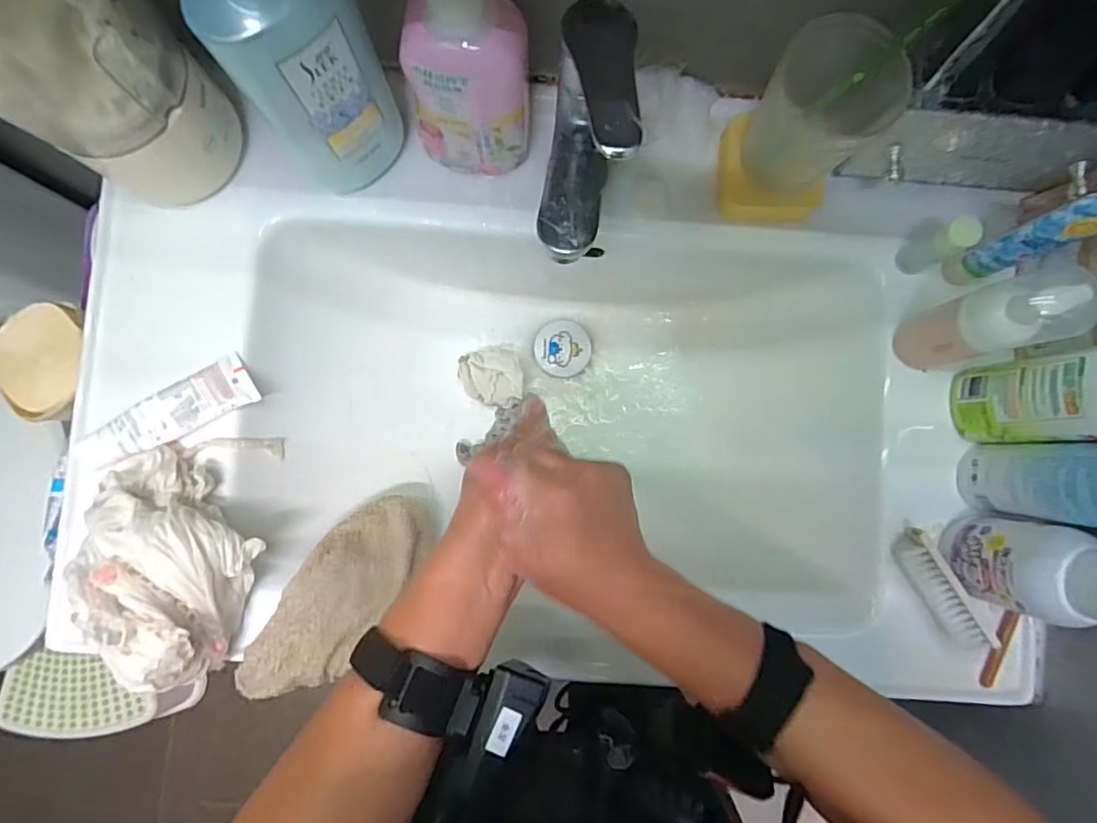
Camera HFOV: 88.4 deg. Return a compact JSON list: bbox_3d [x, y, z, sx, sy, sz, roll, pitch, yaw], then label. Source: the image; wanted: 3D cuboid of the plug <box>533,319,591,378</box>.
[{"bbox_3d":[0.016,-0.070,0.626,0.061,0.011,0.062,0,83,1],"label":"plug"}]

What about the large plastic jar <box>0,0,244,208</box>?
[{"bbox_3d":[-0.311,-0.226,0.357,0.109,0.237,0.109,28,84,4],"label":"large plastic jar"}]

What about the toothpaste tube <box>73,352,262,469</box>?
[{"bbox_3d":[-0.314,0.003,0.457,0.142,0.019,0.041,-29,84,-3],"label":"toothpaste tube"}]

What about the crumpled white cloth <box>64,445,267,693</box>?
[{"bbox_3d":[-0.287,0.112,0.422,0.103,0.067,0.171,-34,84,-3],"label":"crumpled white cloth"}]

